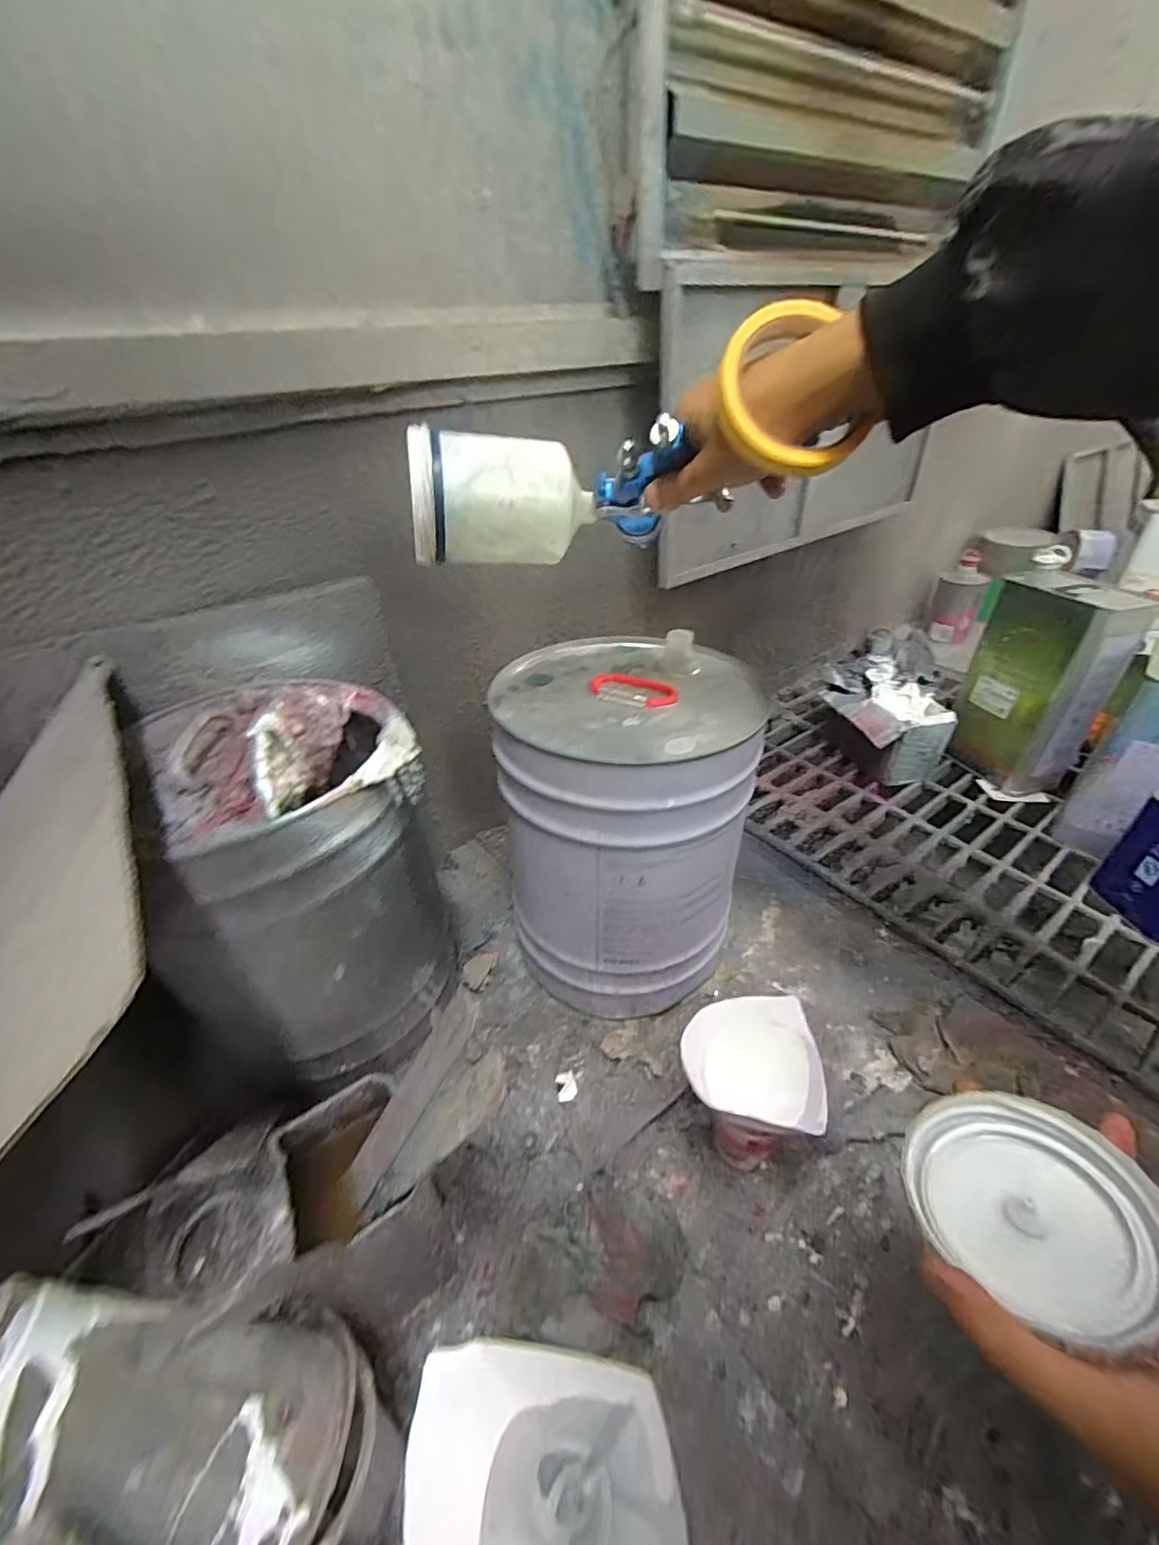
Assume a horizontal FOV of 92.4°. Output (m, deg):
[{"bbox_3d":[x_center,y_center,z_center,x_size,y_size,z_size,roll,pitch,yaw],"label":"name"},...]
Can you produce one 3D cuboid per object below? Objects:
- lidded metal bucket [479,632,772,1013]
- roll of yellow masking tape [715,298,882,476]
[{"bbox_3d":[0.051,0.064,0.619,0.239,0.337,0.253,-3,36,2],"label":"lidded metal bucket"},{"bbox_3d":[0.123,-0.224,0.325,0.089,0.092,0.019,-46,5,-3],"label":"roll of yellow masking tape"}]

